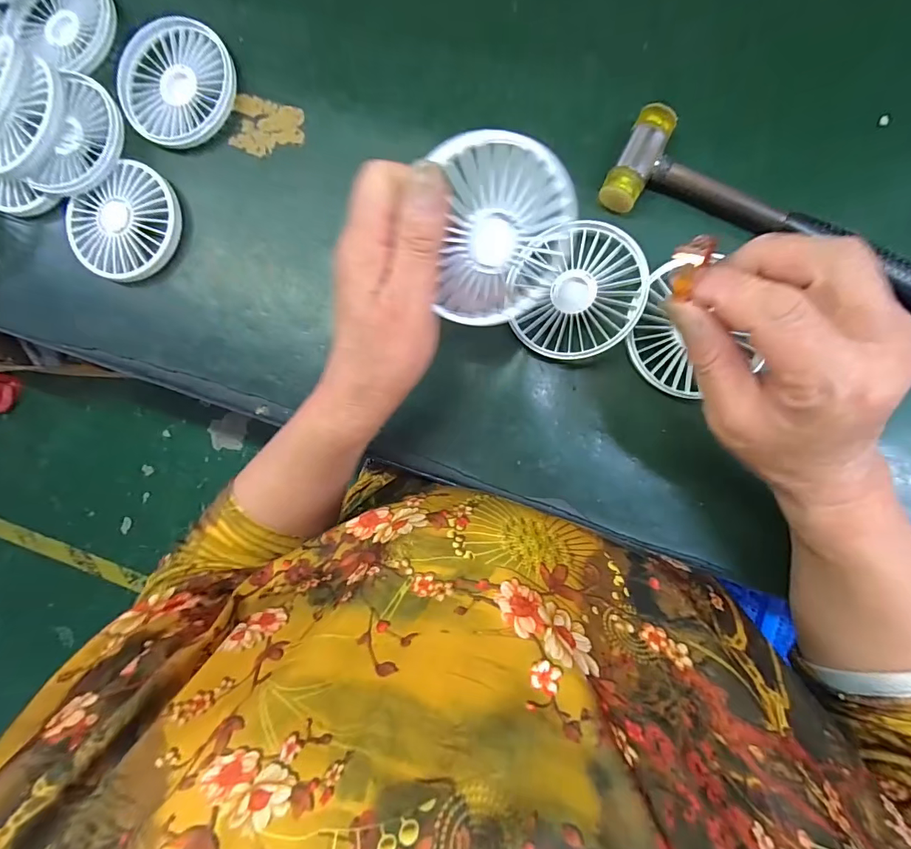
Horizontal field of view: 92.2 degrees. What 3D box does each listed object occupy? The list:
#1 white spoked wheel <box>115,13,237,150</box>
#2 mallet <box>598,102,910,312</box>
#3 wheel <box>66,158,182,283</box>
[{"bbox_3d":[-0.210,-0.260,0.331,0.088,0.013,0.092,0,91,7],"label":"white spoked wheel"},{"bbox_3d":[0.209,-0.118,0.273,0.235,0.022,0.062,29,94,6],"label":"mallet"},{"bbox_3d":[-0.250,-0.151,0.335,0.085,0.014,0.081,0,91,7],"label":"wheel"}]

